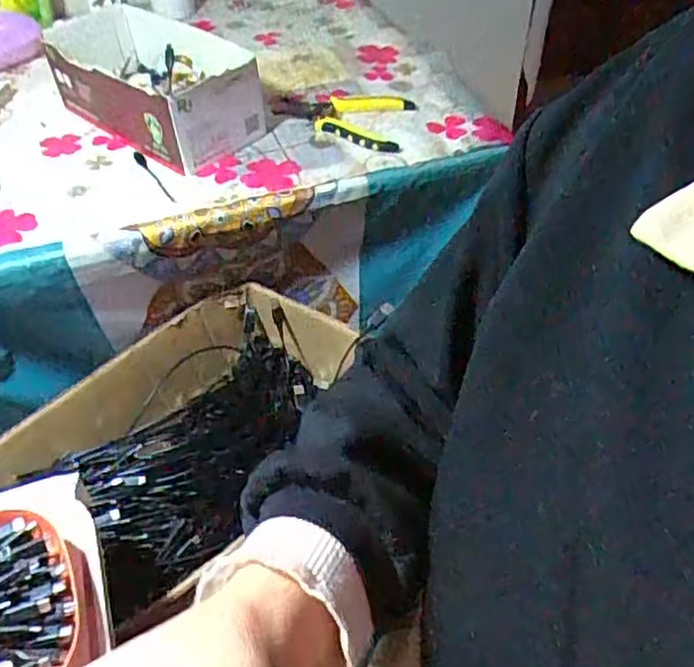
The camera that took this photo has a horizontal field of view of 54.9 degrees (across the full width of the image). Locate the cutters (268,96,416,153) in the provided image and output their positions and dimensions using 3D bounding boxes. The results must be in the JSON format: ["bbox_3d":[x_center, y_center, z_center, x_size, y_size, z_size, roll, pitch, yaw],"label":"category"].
[{"bbox_3d":[-0.005,-0.273,0.807,0.162,0.024,0.121,10,47,10],"label":"cutters"}]

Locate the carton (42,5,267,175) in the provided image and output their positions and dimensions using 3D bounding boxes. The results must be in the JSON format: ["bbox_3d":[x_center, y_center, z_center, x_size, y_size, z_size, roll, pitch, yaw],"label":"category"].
[{"bbox_3d":[-0.231,-0.294,0.792,0.272,0.101,0.157,31,54,27],"label":"carton"}]

